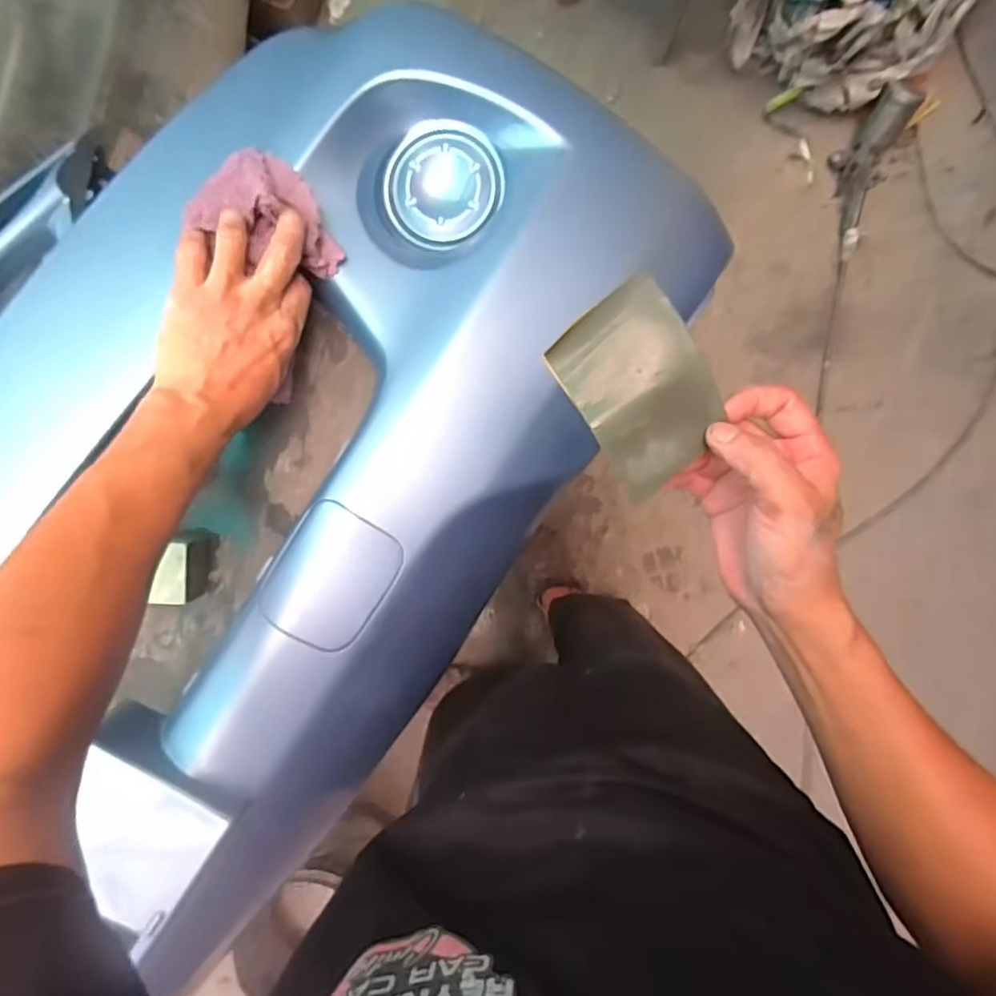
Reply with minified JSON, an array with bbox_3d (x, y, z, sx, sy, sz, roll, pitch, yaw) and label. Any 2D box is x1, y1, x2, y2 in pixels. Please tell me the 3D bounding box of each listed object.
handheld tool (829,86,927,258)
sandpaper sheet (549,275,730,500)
[{"bbox_3d":[0.704,-0.633,1.188,0.088,0.091,0.288,6,124,1],"label":"handheld tool"},{"bbox_3d":[0.079,-0.056,0.328,0.068,0.013,0.103,-32,106,8],"label":"sandpaper sheet"}]

